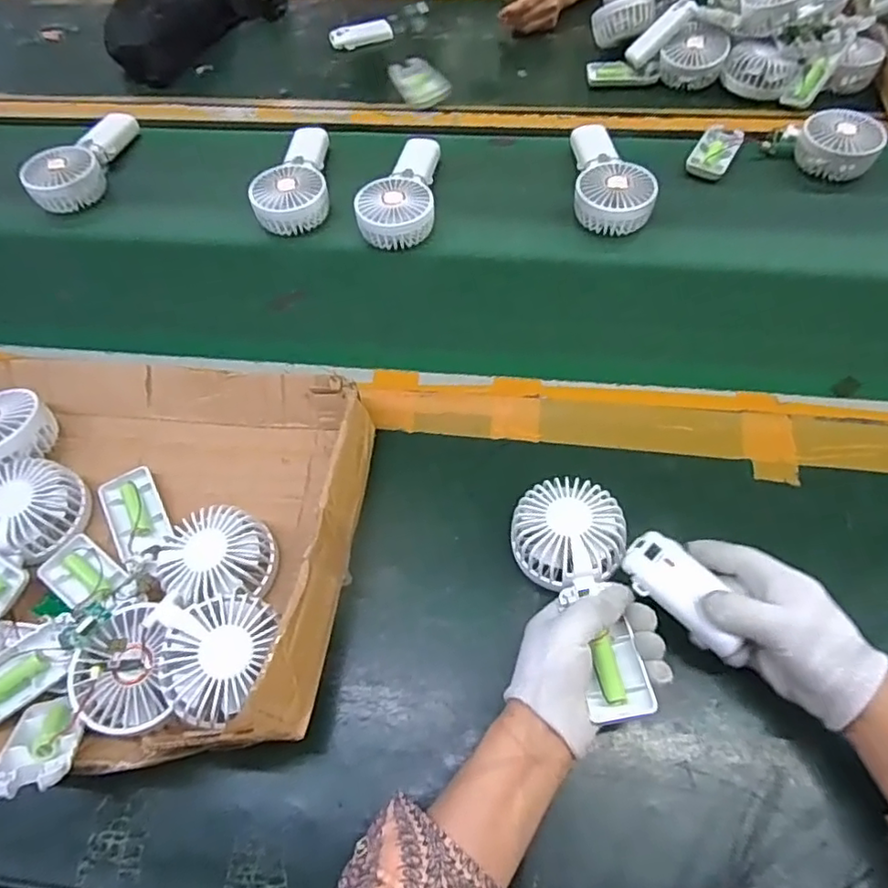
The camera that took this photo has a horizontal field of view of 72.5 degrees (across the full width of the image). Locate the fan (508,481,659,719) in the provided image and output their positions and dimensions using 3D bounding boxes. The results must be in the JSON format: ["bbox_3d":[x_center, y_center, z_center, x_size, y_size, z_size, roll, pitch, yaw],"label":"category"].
[{"bbox_3d":[0.106,0.107,0.445,0.080,0.030,0.178,-11,57,-4],"label":"fan"}]

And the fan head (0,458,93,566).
[{"bbox_3d":[-0.354,0.050,0.517,0.093,0.033,0.075,29,65,17],"label":"fan head"}]

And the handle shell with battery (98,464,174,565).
[{"bbox_3d":[-0.268,0.061,0.523,0.045,0.017,0.088,-28,63,-13],"label":"handle shell with battery"}]

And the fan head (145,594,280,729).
[{"bbox_3d":[-0.156,0.147,0.414,0.084,0.034,0.081,-1,60,1],"label":"fan head"}]

